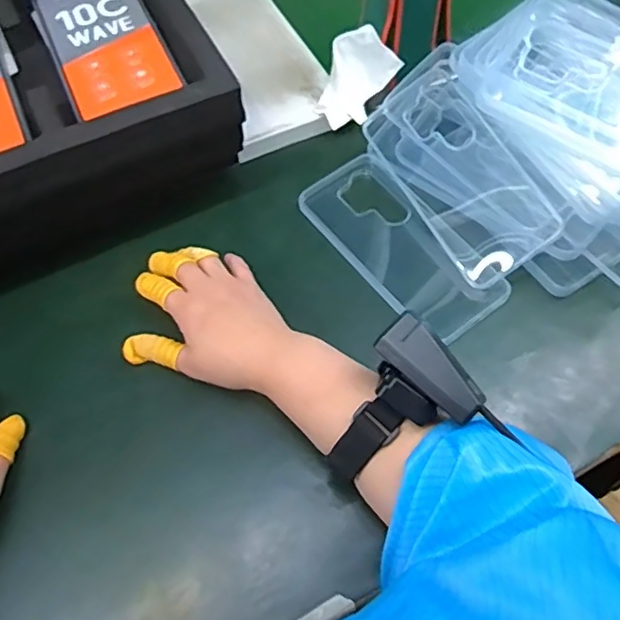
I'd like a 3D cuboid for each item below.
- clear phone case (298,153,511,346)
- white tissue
[{"bbox_3d":[0.070,-0.052,0.485,0.078,0.015,0.176,-34,64,-16],"label":"clear phone case"},{"bbox_3d":[0.043,-0.200,0.533,0.063,0.059,0.063,11,61,9],"label":"white tissue"}]

